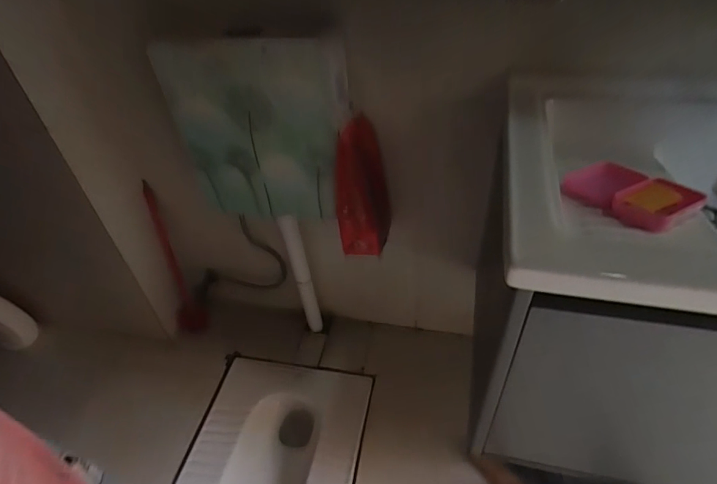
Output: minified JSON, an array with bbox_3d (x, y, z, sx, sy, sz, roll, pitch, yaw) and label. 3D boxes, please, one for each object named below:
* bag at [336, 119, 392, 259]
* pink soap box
[{"bbox_3d":[0.008,-0.110,0.943,0.119,0.320,0.061,-10,44,5],"label":"bag"},{"bbox_3d":[0.370,-0.072,0.595,0.118,0.029,0.161,-26,45,-22],"label":"pink soap box"}]

